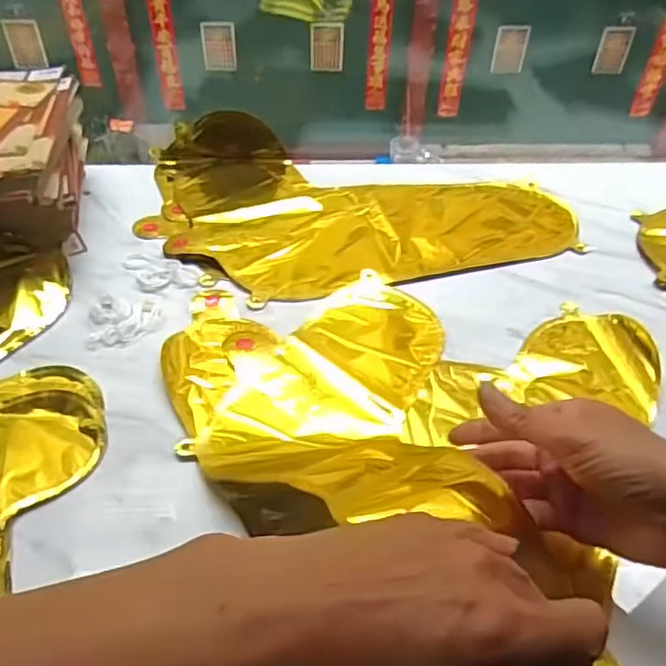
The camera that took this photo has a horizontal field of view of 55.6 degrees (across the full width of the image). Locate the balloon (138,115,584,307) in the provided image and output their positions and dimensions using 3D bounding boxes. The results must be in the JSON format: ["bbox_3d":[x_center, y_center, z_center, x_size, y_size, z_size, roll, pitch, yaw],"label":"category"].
[{"bbox_3d":[0.024,-0.148,0.657,0.428,0.045,0.272,-5,46,-9],"label":"balloon"}]

